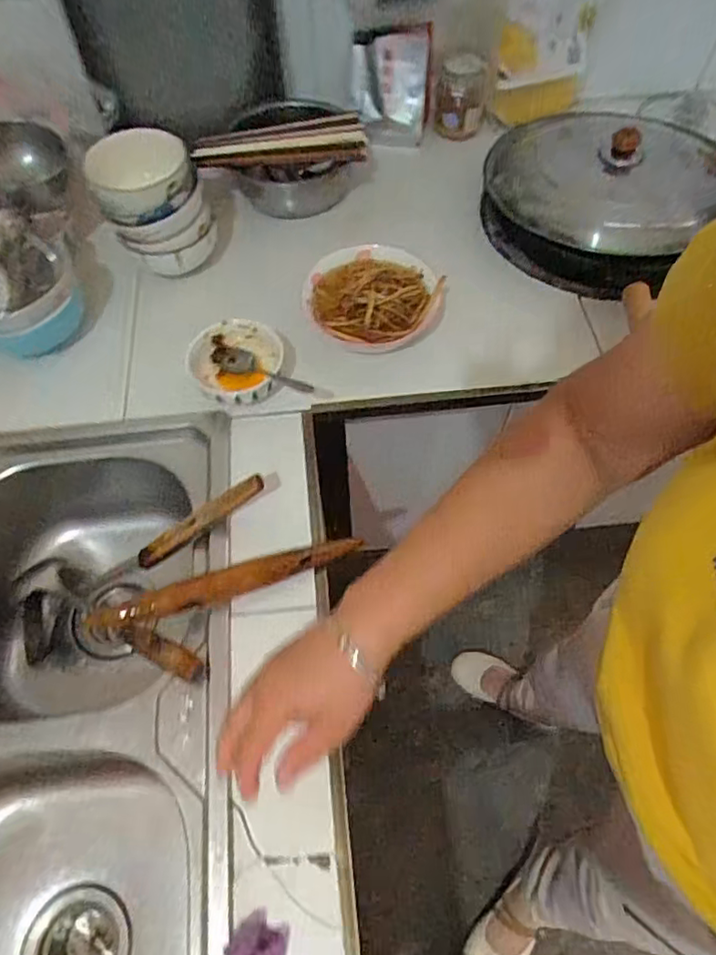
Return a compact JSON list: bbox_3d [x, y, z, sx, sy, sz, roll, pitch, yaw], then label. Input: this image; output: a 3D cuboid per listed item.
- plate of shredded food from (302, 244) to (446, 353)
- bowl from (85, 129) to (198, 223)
[{"bbox_3d":[0.020,-0.229,0.759,0.172,0.036,0.147,-11,62,-5],"label":"plate of shredded food"},{"bbox_3d":[-0.267,-0.368,0.730,0.126,0.061,0.102,-4,61,-2],"label":"bowl"}]

